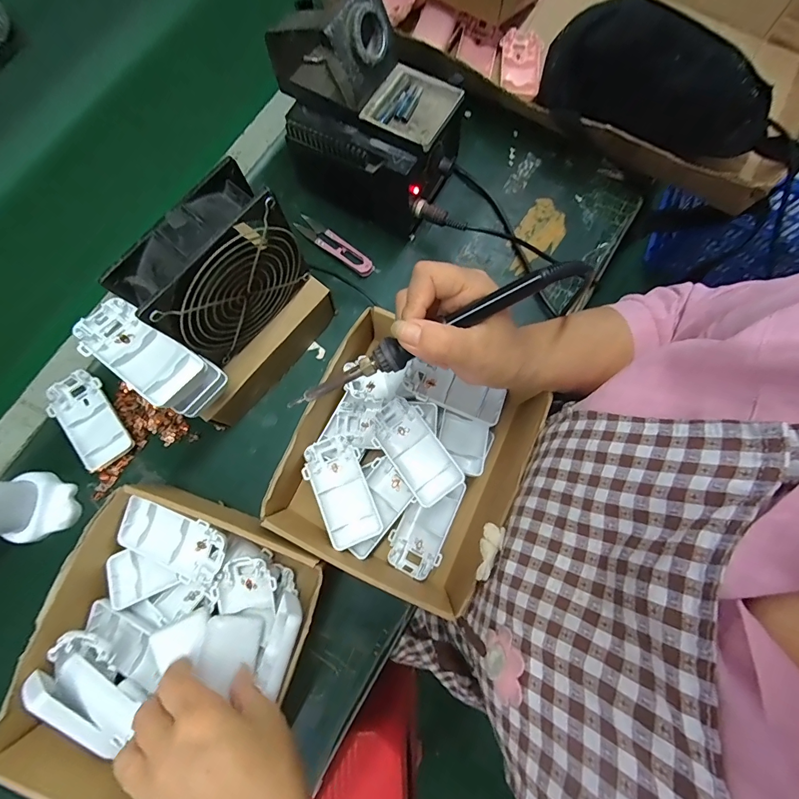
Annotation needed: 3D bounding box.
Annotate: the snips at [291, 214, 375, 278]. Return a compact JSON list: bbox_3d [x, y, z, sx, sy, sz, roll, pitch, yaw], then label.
[{"bbox_3d":[-0.071,-0.171,0.439,0.104,0.010,0.022,36,79,6],"label":"snips"}]

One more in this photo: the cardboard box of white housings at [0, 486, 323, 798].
[{"bbox_3d":[-0.179,0.196,0.326,0.184,0.077,0.210,21,78,3],"label":"cardboard box of white housings"}]

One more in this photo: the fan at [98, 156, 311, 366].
[{"bbox_3d":[-0.136,-0.095,0.310,0.043,0.114,0.116,39,80,7],"label":"fan"}]

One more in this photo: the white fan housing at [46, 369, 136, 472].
[{"bbox_3d":[-0.299,0.018,0.386,0.048,0.013,0.097,-37,81,-8],"label":"white fan housing"}]

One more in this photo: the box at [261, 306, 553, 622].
[{"bbox_3d":[0.006,0.054,0.365,0.187,0.072,0.197,25,78,4],"label":"box"}]

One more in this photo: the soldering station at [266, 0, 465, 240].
[{"bbox_3d":[-0.034,-0.269,0.382,0.176,0.158,0.103,29,79,5],"label":"soldering station"}]

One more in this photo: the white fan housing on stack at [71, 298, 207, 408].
[{"bbox_3d":[-0.196,-0.037,0.300,0.096,0.015,0.044,36,79,6],"label":"white fan housing on stack"}]

